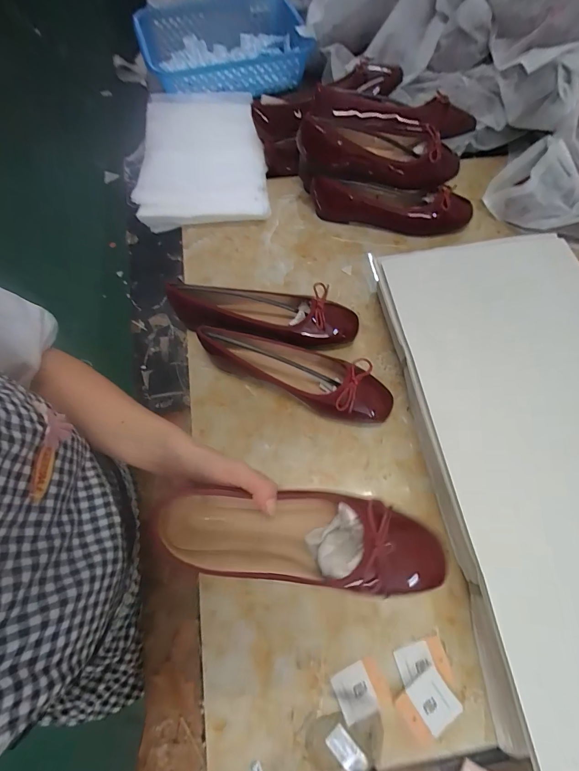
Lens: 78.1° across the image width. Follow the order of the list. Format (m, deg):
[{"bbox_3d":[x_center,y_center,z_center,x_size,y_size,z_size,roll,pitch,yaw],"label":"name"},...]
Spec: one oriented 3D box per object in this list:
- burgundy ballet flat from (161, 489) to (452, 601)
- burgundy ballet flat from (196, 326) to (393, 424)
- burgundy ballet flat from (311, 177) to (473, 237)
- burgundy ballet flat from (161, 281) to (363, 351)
[{"bbox_3d":[0.005,0.125,0.308,0.250,0.060,0.082,2,67,11],"label":"burgundy ballet flat"},{"bbox_3d":[0.012,-0.022,0.464,0.246,0.067,0.070,24,70,10],"label":"burgundy ballet flat"},{"bbox_3d":[0.161,-0.287,0.583,0.256,0.064,0.056,8,68,4],"label":"burgundy ballet flat"},{"bbox_3d":[-0.037,-0.095,0.496,0.251,0.069,0.079,1,67,0],"label":"burgundy ballet flat"}]

